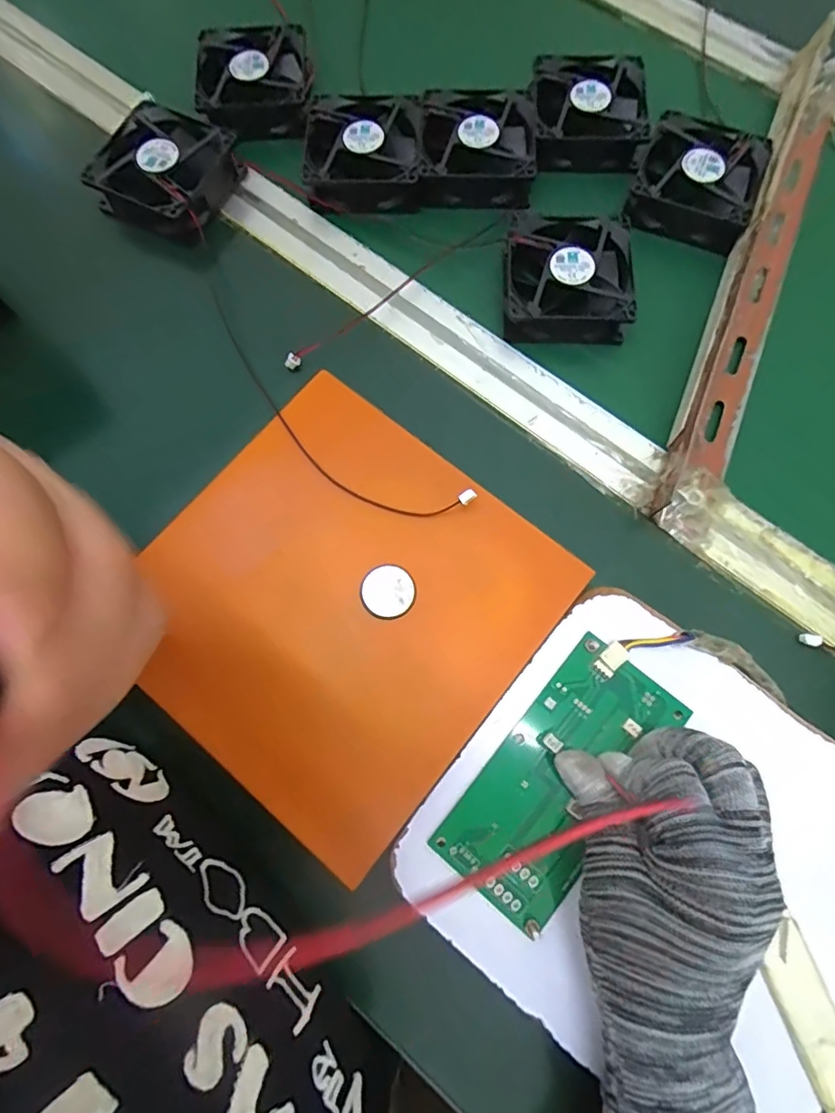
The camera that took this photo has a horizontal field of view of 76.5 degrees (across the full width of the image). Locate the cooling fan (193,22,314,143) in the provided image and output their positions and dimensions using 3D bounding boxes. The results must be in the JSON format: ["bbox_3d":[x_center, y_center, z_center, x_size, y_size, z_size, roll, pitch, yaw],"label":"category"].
[{"bbox_3d":[-0.123,-0.358,0.399,0.084,0.029,0.093,-11,75,-2],"label":"cooling fan"}]

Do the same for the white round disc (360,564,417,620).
[{"bbox_3d":[-0.016,0.019,0.285,0.029,0.004,0.029,0,75,1],"label":"white round disc"}]

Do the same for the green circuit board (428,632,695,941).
[{"bbox_3d":[0.072,0.110,0.265,0.063,0.006,0.133,37,81,9],"label":"green circuit board"}]

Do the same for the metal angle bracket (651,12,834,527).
[{"bbox_3d":[0.230,-0.200,0.350,0.042,0.031,0.395,23,76,7],"label":"metal angle bracket"}]

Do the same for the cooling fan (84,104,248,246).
[{"bbox_3d":[-0.179,-0.274,0.380,0.087,0.037,0.083,30,77,9],"label":"cooling fan"}]

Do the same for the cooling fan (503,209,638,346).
[{"bbox_3d":[0.099,-0.185,0.349,0.081,0.030,0.091,6,75,3],"label":"cooling fan"}]

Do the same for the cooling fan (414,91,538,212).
[{"bbox_3d":[0.042,-0.296,0.381,0.082,0.029,0.086,-1,74,1],"label":"cooling fan"}]

